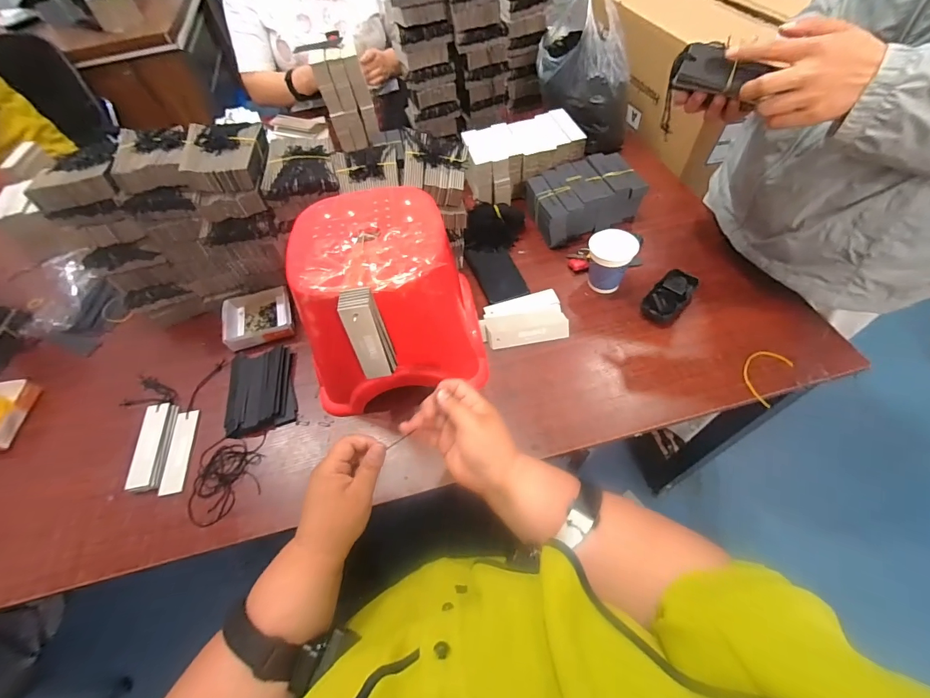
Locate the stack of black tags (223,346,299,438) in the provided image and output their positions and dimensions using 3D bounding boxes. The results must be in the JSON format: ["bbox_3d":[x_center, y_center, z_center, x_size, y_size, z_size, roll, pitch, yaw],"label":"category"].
[{"bbox_3d":[-0.325,0.062,0.621,0.105,0.020,0.146,-15,56,-6],"label":"stack of black tags"}]

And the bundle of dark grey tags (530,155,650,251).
[{"bbox_3d":[0.230,-0.309,0.789,0.206,0.080,0.151,-20,57,-9],"label":"bundle of dark grey tags"}]

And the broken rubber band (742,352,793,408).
[{"bbox_3d":[0.443,0.038,0.580,0.052,0.005,0.097,35,65,24],"label":"broken rubber band"}]

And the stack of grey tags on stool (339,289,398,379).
[{"bbox_3d":[-0.113,-0.015,0.459,0.040,0.123,0.038,-13,56,-4],"label":"stack of grey tags on stool"}]

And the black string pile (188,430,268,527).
[{"bbox_3d":[-0.331,0.180,0.545,0.088,0.008,0.117,-8,56,-1],"label":"black string pile"}]

